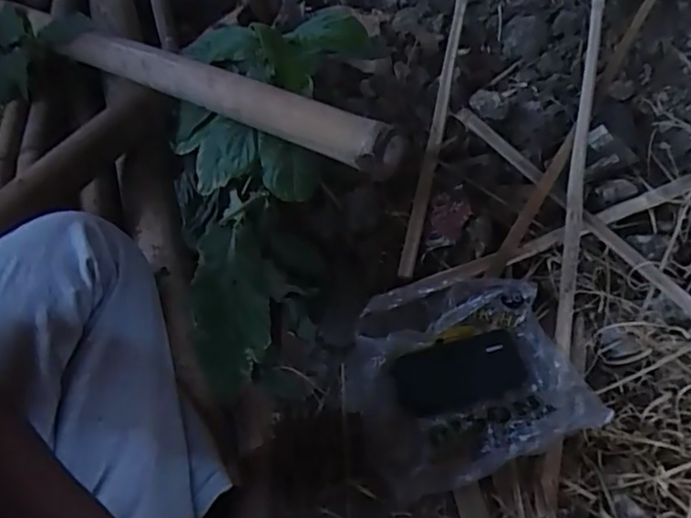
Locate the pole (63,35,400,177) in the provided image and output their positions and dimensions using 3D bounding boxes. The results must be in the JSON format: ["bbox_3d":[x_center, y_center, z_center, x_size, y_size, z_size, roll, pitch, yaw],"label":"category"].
[{"bbox_3d":[-0.171,-0.212,0.744,0.549,0.048,0.046,25,61,28],"label":"pole"}]

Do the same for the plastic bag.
[{"bbox_3d":[0.146,0.133,0.753,0.286,0.079,0.253,-16,59,-14],"label":"plastic bag"}]

